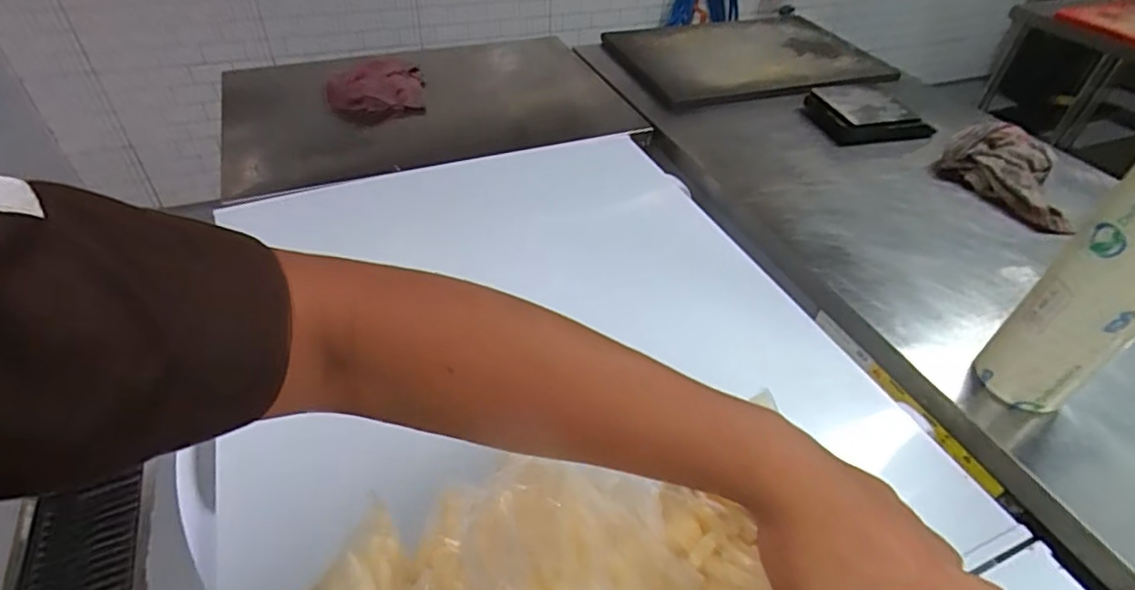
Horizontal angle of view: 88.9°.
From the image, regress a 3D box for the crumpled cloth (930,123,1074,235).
[{"bbox_3d":[0.768,-0.212,0.989,0.166,0.072,0.224,-31,53,-32],"label":"crumpled cloth"}]

